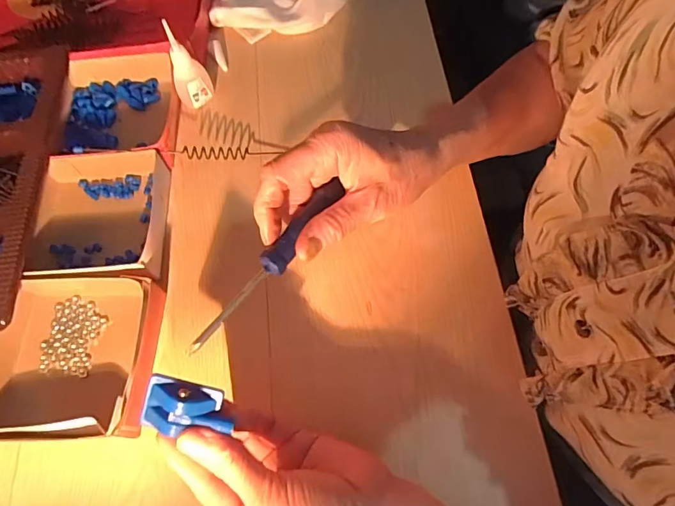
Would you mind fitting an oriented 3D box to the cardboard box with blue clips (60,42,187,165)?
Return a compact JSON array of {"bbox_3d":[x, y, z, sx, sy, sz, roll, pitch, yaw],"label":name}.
[{"bbox_3d":[-0.216,-0.140,0.444,0.131,0.042,0.123,-3,67,2],"label":"cardboard box with blue clips"}]

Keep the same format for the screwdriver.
[{"bbox_3d":[-0.043,0.007,0.288,0.020,0.013,0.138,33,74,15],"label":"screwdriver"}]

